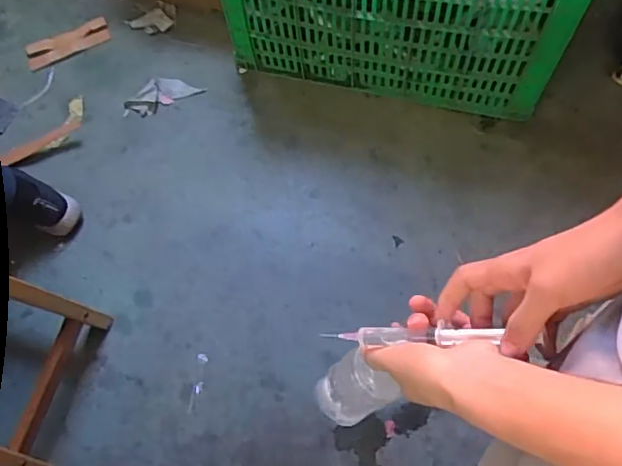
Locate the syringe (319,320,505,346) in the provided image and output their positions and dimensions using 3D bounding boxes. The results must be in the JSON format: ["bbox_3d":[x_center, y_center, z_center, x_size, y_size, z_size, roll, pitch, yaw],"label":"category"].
[{"bbox_3d":[0.082,0.089,0.508,0.162,0.016,0.016,-8,63,31],"label":"syringe"}]

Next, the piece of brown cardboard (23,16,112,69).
[{"bbox_3d":[-0.569,-0.445,1.355,0.196,0.020,0.064,-27,68,-9],"label":"piece of brown cardboard"}]

